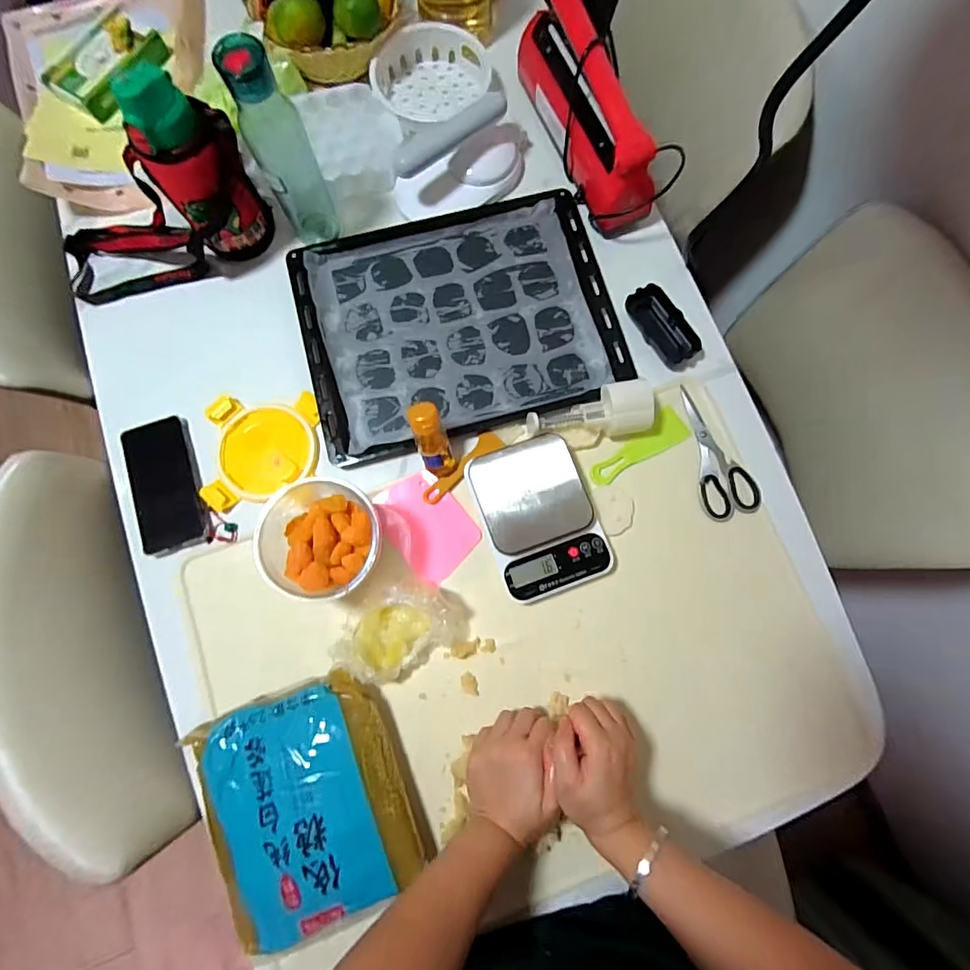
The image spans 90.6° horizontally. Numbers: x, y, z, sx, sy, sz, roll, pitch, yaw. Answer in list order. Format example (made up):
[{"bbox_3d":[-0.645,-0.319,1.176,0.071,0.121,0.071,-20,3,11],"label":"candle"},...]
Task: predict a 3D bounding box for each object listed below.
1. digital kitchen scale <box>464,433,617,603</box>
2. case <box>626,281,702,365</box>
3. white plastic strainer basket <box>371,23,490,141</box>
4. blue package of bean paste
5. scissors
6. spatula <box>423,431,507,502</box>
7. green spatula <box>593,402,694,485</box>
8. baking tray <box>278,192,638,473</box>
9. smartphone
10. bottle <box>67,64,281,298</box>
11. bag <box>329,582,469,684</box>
[{"bbox_3d":[0.066,0.036,0.571,0.136,0.035,0.178,-20,80,-5],"label":"digital kitchen scale"},{"bbox_3d":[0.234,-0.210,0.631,0.049,0.024,0.107,-31,82,-6],"label":"case"},{"bbox_3d":[-0.080,-0.586,0.695,0.165,0.049,0.133,-33,82,-7],"label":"white plastic strainer basket"},{"bbox_3d":[-0.183,0.330,0.500,0.196,0.065,0.227,-21,81,-5],"label":"blue package of bean paste"},{"bbox_3d":[0.292,-0.042,0.601,0.069,0.005,0.168,-10,80,-3],"label":"scissors"},{"bbox_3d":[-0.029,-0.023,0.593,0.120,0.006,0.033,-40,83,-8],"label":"spatula"},{"bbox_3d":[0.196,-0.042,0.603,0.141,0.009,0.043,-38,82,-7],"label":"green spatula"},{"bbox_3d":[-0.035,-0.220,0.631,0.393,0.024,0.314,-14,80,-4],"label":"baking tray"},{"bbox_3d":[-0.388,0.001,0.585,0.081,0.011,0.163,-20,80,-5],"label":"smartphone"},{"bbox_3d":[-0.412,-0.333,0.554,0.275,0.197,0.094,-12,80,-3],"label":"bottle"},{"bbox_3d":[-0.095,0.161,0.534,0.139,0.060,0.094,-28,81,-6],"label":"bag"}]

